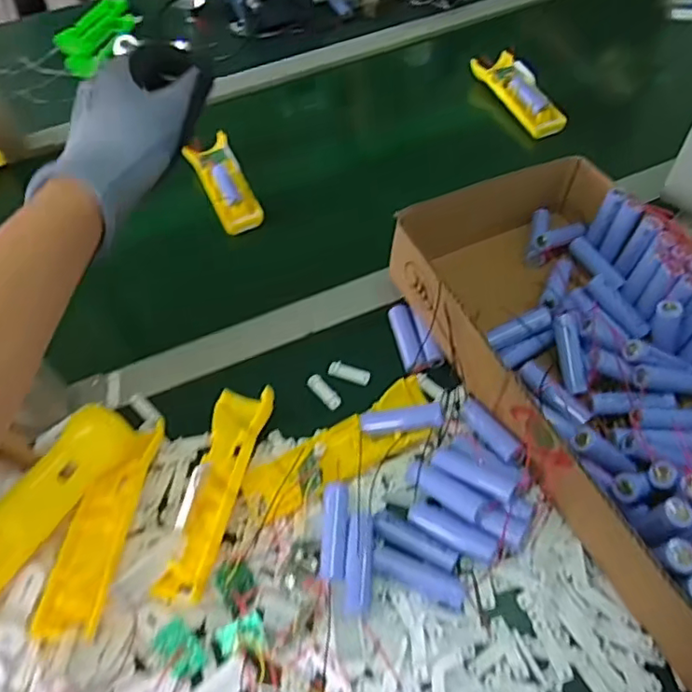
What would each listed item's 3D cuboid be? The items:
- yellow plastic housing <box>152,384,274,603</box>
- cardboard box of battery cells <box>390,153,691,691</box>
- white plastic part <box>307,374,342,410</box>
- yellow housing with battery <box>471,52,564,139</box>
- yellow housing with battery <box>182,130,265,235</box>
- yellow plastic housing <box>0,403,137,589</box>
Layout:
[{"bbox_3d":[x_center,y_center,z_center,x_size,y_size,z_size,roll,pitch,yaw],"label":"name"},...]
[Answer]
[{"bbox_3d":[-0.097,0.108,0.446,0.045,0.039,0.159,8,55,10],"label":"yellow plastic housing"},{"bbox_3d":[0.225,0.026,0.452,0.224,0.082,0.416,-25,56,-13],"label":"cardboard box of battery cells"},{"bbox_3d":[-0.019,0.040,0.516,0.013,0.009,0.037,-37,60,-20],"label":"white plastic part"},{"bbox_3d":[0.214,-0.318,0.728,0.048,0.033,0.157,-18,55,-8],"label":"yellow housing with battery"},{"bbox_3d":[-0.143,-0.192,0.681,0.050,0.029,0.155,-21,56,-11],"label":"yellow housing with battery"},{"bbox_3d":[-0.222,0.114,0.419,0.022,0.045,0.165,-19,29,49],"label":"yellow plastic housing"}]

